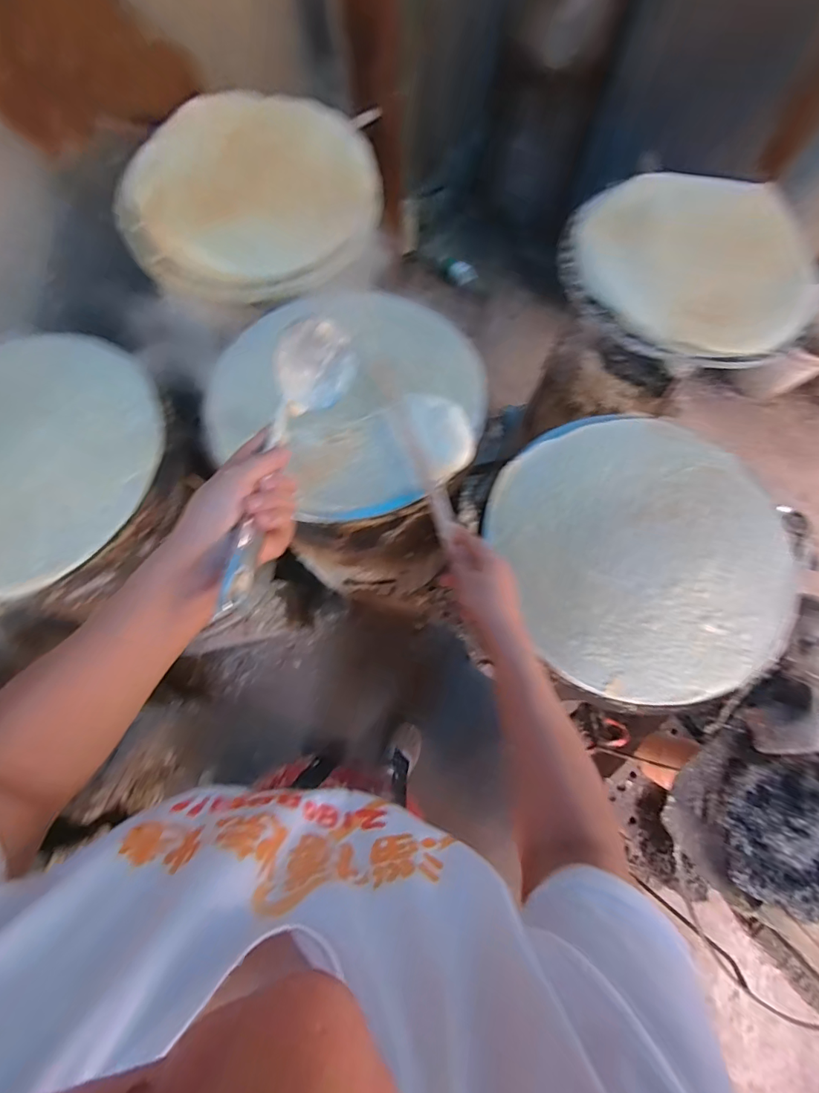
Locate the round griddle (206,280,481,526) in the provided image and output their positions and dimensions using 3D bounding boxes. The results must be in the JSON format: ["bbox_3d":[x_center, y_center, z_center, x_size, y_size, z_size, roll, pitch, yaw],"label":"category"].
[{"bbox_3d":[-0.070,-0.199,0.596,0.327,0.047,0.324,0,71,0],"label":"round griddle"}]

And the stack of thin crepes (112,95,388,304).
[{"bbox_3d":[-0.256,-0.567,0.719,0.406,0.071,0.386,-17,91,-5],"label":"stack of thin crepes"}]

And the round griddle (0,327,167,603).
[{"bbox_3d":[-0.504,-0.112,0.586,0.347,0.030,0.365,35,74,11],"label":"round griddle"}]

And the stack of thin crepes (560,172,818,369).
[{"bbox_3d":[0.449,-0.453,0.724,0.397,0.059,0.382,43,76,13],"label":"stack of thin crepes"}]

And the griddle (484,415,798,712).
[{"bbox_3d":[0.292,0.001,0.567,0.333,0.036,0.362,0,71,0],"label":"griddle"}]

